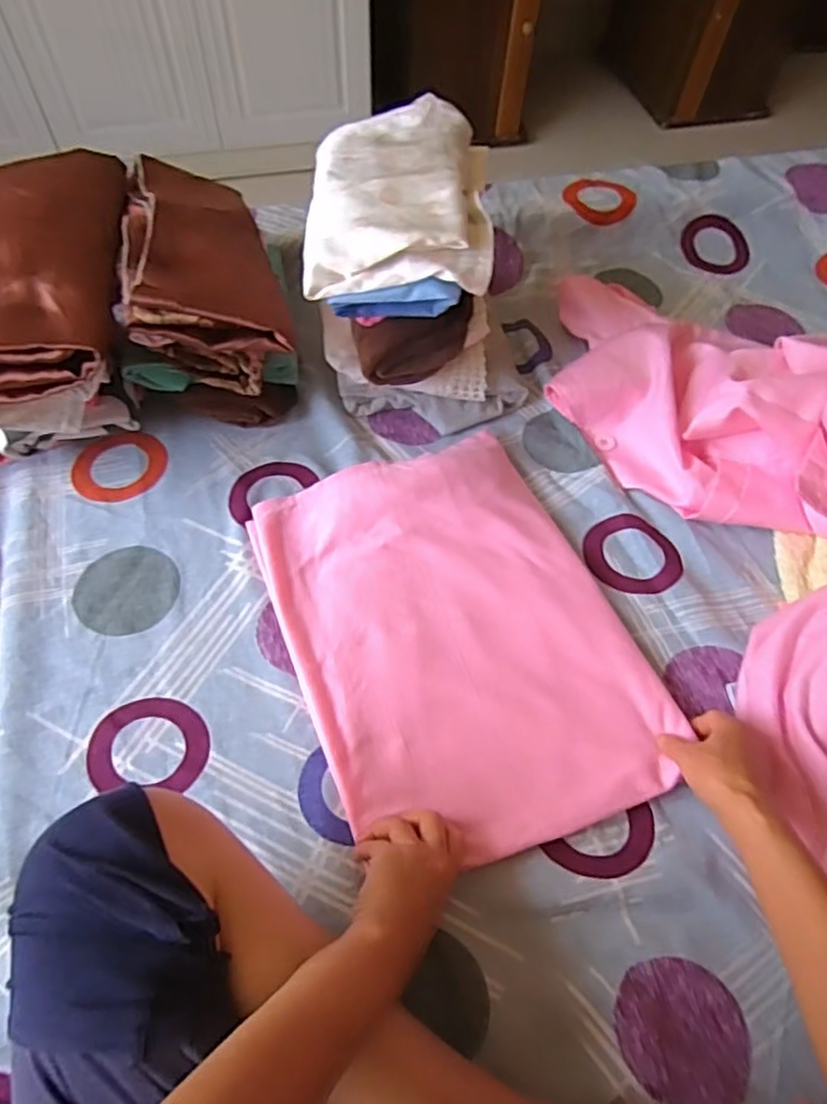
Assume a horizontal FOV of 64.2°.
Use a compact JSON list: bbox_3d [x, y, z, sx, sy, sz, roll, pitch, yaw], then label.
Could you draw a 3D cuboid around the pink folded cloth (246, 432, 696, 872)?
[{"bbox_3d":[0.037,0.066,0.584,0.278,0.037,0.368,-20,62,-13],"label":"pink folded cloth"}]

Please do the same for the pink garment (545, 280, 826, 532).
[{"bbox_3d":[0.314,-0.175,0.683,0.426,0.143,0.227,35,65,18],"label":"pink garment"}]

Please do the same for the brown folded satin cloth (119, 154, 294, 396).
[{"bbox_3d":[-0.208,-0.299,0.682,0.144,0.124,0.258,-7,60,-7],"label":"brown folded satin cloth"}]

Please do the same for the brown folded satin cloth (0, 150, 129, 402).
[{"bbox_3d":[-0.355,-0.275,0.617,0.155,0.070,0.287,-7,60,-7],"label":"brown folded satin cloth"}]

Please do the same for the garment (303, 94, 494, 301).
[{"bbox_3d":[-0.013,-0.345,0.634,0.167,0.055,0.225,3,59,-1],"label":"garment"}]

